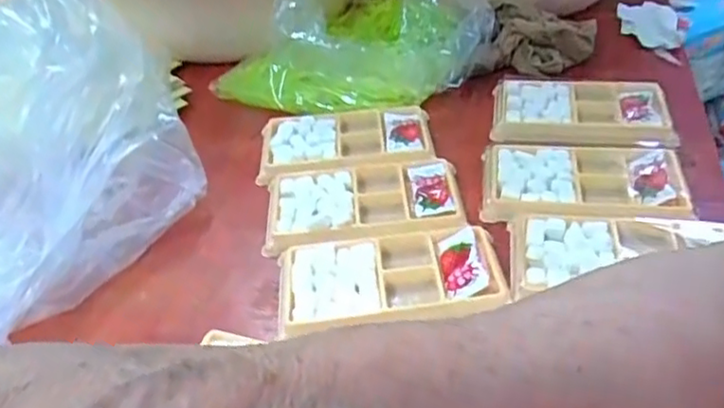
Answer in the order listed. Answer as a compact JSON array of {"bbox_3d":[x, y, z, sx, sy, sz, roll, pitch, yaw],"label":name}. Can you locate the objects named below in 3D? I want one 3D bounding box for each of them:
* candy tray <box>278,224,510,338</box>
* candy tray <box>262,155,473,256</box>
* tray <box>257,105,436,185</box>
[{"bbox_3d":[0.017,0.043,0.402,0.132,0.021,0.067,-8,39,-3],"label":"candy tray"},{"bbox_3d":[0.001,0.000,0.463,0.134,0.017,0.081,-6,39,-1],"label":"candy tray"},{"bbox_3d":[-0.013,-0.049,0.526,0.133,0.019,0.081,-6,39,-1],"label":"tray"}]

